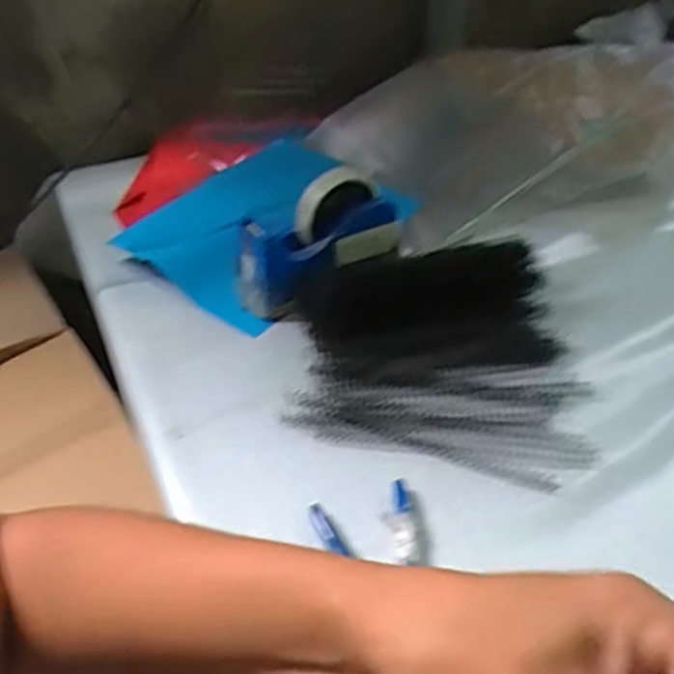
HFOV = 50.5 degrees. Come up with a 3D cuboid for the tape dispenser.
[{"bbox_3d":[-0.021,-0.086,0.660,0.165,0.092,0.051,-37,48,-8],"label":"tape dispenser"}]

